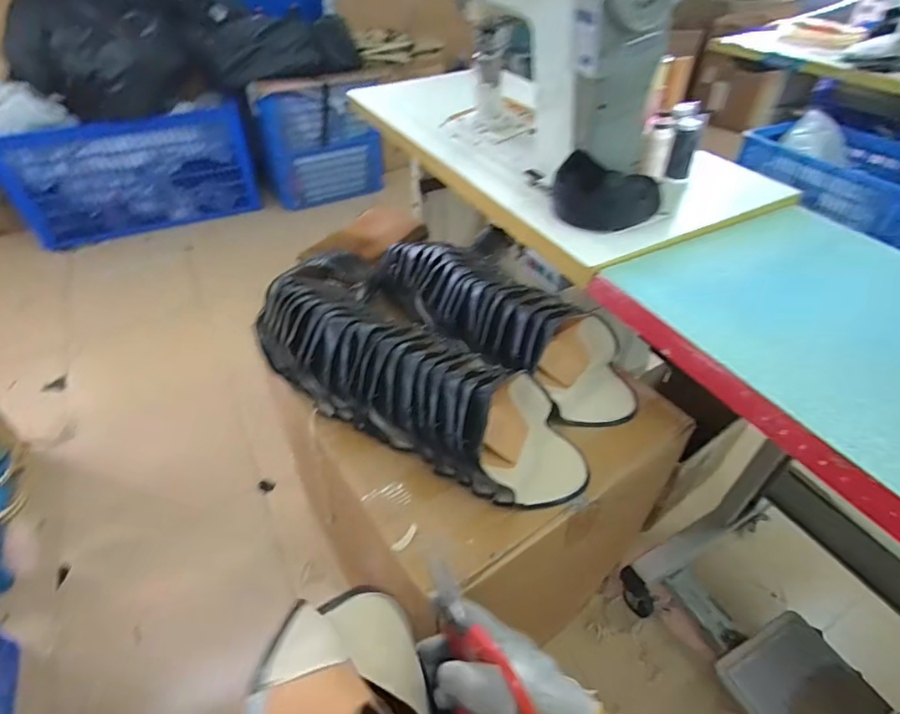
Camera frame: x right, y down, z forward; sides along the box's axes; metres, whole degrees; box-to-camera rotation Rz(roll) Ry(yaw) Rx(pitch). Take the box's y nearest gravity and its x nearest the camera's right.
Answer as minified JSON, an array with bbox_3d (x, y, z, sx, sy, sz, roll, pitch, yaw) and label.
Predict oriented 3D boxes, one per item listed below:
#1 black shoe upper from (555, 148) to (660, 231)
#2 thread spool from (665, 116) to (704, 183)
[{"bbox_3d":[0.296,-0.311,0.917,0.192,0.103,0.121,12,45,12],"label":"black shoe upper"},{"bbox_3d":[0.483,-0.425,1.008,0.049,0.114,0.053,19,46,18],"label":"thread spool"}]

